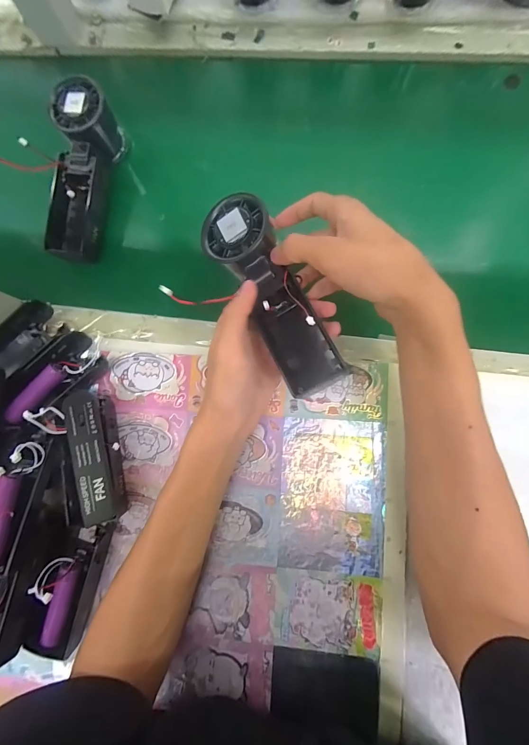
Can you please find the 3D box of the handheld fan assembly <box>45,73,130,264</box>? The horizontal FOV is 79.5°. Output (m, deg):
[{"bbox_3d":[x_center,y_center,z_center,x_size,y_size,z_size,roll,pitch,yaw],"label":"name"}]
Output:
[{"bbox_3d":[-0.191,-0.199,0.321,0.046,0.051,0.159,10,84,6],"label":"handheld fan assembly"}]

